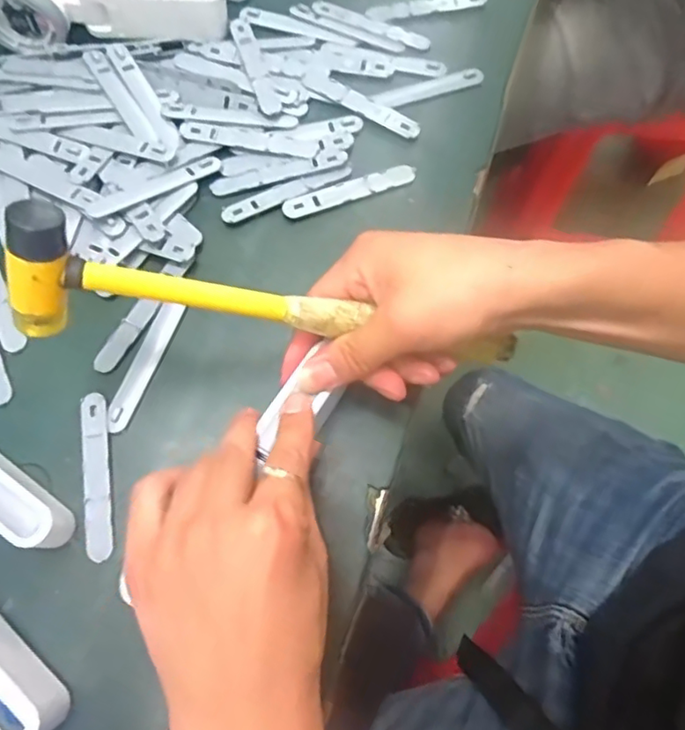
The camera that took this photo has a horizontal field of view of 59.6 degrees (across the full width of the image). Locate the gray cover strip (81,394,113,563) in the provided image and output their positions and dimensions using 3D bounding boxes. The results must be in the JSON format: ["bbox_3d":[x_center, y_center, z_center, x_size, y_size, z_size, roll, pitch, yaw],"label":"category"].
[{"bbox_3d":[-0.141,0.062,0.342,0.015,0.005,0.093,-9,71,-3],"label":"gray cover strip"}]

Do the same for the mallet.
[{"bbox_3d":[-0.024,-0.024,0.306,0.260,0.044,0.041,9,68,-21],"label":"mallet"}]

